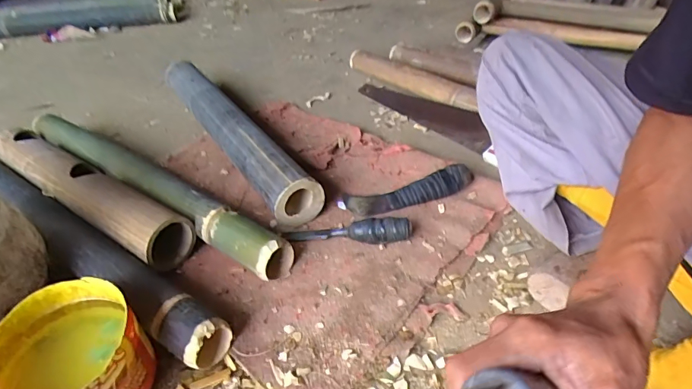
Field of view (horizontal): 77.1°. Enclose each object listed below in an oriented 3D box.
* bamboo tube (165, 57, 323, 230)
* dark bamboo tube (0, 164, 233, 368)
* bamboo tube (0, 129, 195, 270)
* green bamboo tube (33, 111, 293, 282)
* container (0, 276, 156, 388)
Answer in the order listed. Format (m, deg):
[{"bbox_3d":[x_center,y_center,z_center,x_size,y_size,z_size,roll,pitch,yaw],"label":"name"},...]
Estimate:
[{"bbox_3d":[-0.236,-0.144,0.853,0.082,0.085,0.622,-26,46,-22],"label":"bamboo tube"},{"bbox_3d":[-0.410,0.060,0.633,0.639,0.085,0.079,22,48,27],"label":"dark bamboo tube"},{"bbox_3d":[-0.442,-0.018,0.719,0.493,0.073,0.081,23,49,28],"label":"bamboo tube"},{"bbox_3d":[-0.348,-0.020,0.738,0.646,0.062,0.059,24,49,29],"label":"green bamboo tube"},{"bbox_3d":[-0.297,0.184,0.473,0.151,0.094,0.146,-3,42,2],"label":"container"}]

